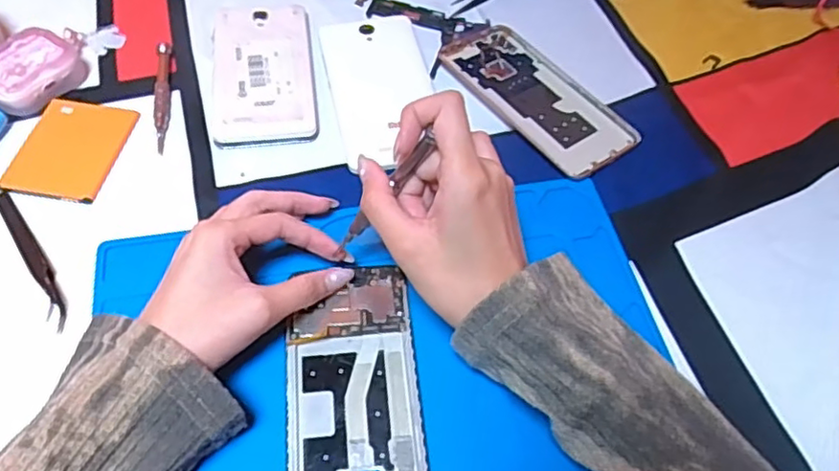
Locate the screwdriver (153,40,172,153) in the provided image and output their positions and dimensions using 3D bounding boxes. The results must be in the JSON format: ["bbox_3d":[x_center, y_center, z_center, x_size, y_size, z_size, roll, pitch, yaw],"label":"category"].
[{"bbox_3d":[-0.184,-0.102,0.461,0.010,0.009,0.102,-8,57,-8],"label":"screwdriver"}]

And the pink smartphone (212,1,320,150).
[{"bbox_3d":[-0.116,-0.127,0.481,0.072,0.010,0.148,-6,56,-7],"label":"pink smartphone"}]

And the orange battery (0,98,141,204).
[{"bbox_3d":[-0.234,-0.059,0.430,0.064,0.004,0.081,9,56,4],"label":"orange battery"}]

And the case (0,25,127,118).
[{"bbox_3d":[-0.266,-0.130,0.464,0.043,0.030,0.107,20,57,11],"label":"case"}]

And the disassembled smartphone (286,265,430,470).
[{"bbox_3d":[-0.035,0.084,0.348,0.072,0.005,0.147,-1,56,-3],"label":"disassembled smartphone"}]

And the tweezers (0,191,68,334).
[{"bbox_3d":[-0.232,0.010,0.384,0.012,0.013,0.120,-30,62,-21],"label":"tweezers"}]

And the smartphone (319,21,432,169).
[{"bbox_3d":[-0.028,-0.115,0.480,0.074,0.006,0.141,-9,57,-9],"label":"smartphone"}]

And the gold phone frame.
[{"bbox_3d":[0.087,-0.106,0.481,0.070,0.006,0.155,-31,63,-21],"label":"gold phone frame"}]

